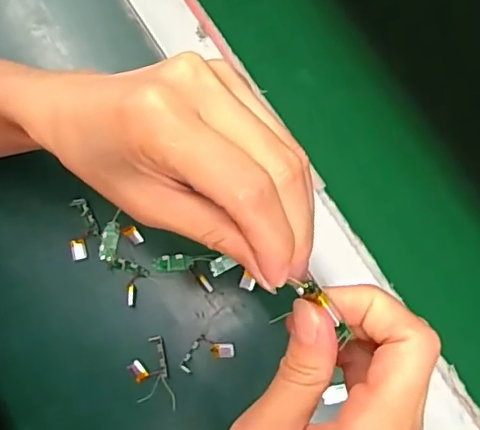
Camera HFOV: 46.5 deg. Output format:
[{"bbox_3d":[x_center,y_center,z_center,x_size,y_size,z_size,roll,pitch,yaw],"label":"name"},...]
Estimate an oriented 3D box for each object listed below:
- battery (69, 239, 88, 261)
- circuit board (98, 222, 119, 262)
[{"bbox_3d":[-0.121,0.026,0.415,0.012,0.004,0.015,-14,78,-2],"label":"battery"},{"bbox_3d":[-0.098,0.019,0.418,0.013,0.004,0.029,11,79,3],"label":"circuit board"}]

